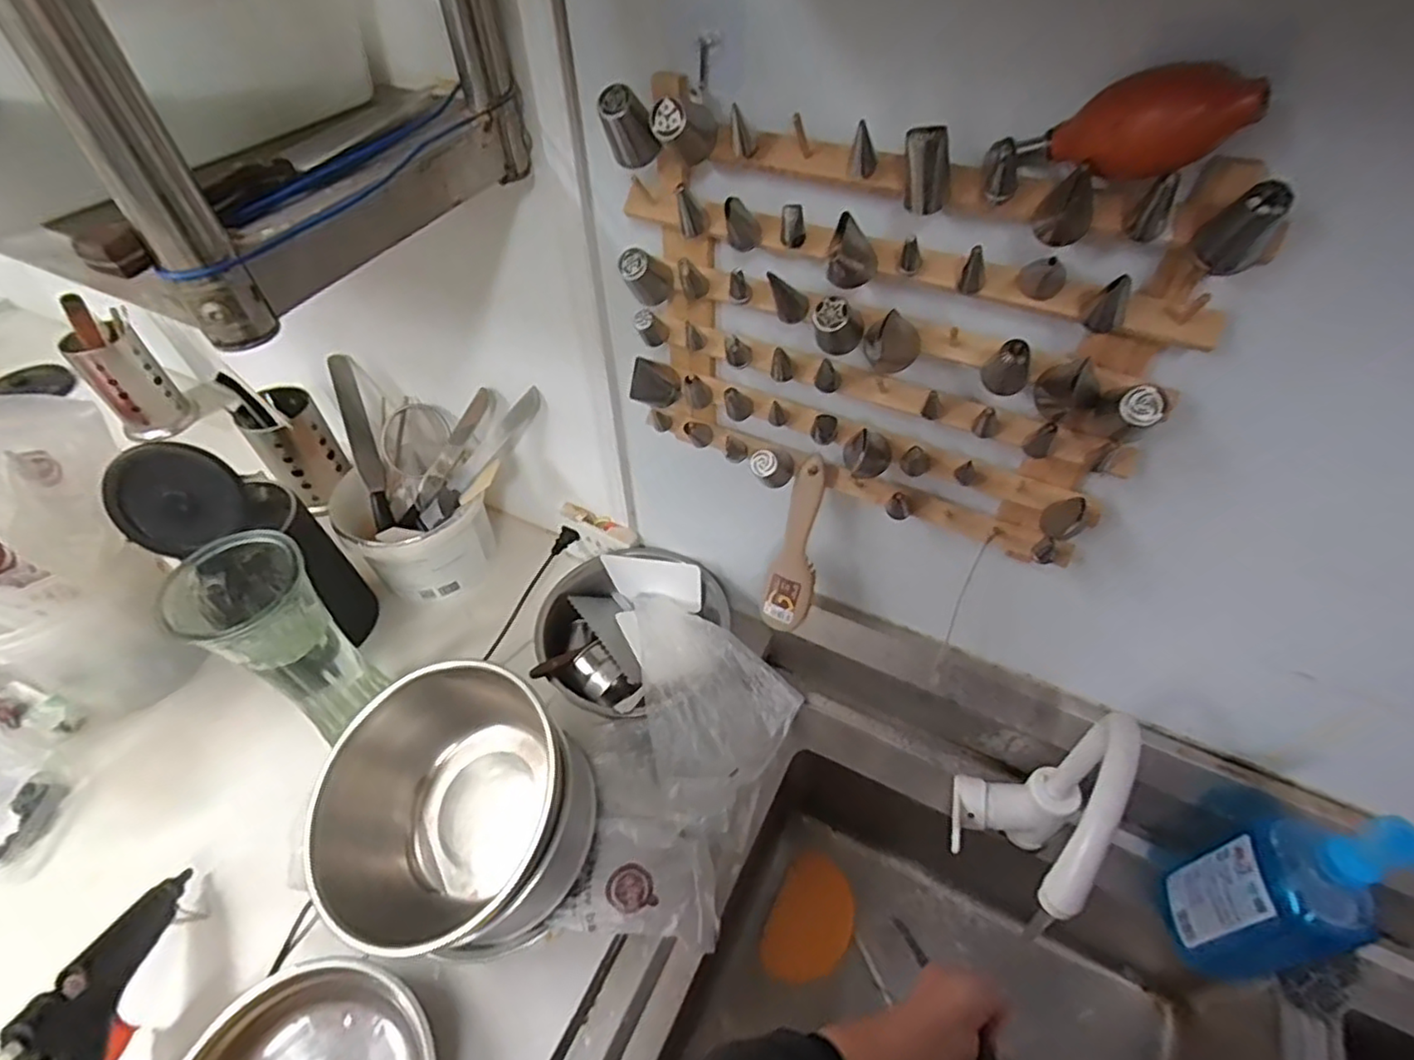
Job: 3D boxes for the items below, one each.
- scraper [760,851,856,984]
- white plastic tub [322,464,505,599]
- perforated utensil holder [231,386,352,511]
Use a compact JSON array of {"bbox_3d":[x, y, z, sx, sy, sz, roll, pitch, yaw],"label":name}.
[{"bbox_3d":[0.138,0.511,0.860,0.100,0.008,0.147,25,63,14],"label":"scraper"},{"bbox_3d":[-0.395,-0.010,0.891,0.162,0.128,0.172,-1,50,1],"label":"white plastic tub"},{"bbox_3d":[-0.597,-0.124,0.962,0.086,0.139,0.099,32,57,25],"label":"perforated utensil holder"}]

